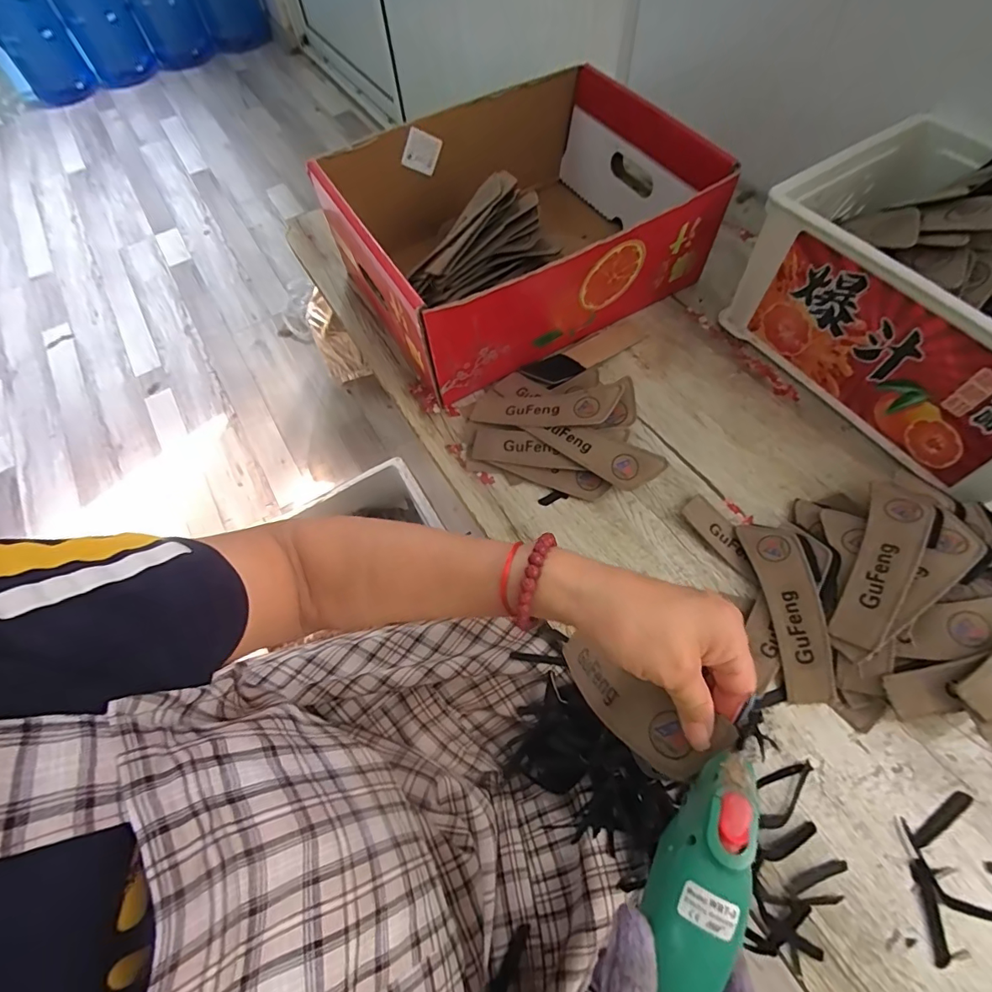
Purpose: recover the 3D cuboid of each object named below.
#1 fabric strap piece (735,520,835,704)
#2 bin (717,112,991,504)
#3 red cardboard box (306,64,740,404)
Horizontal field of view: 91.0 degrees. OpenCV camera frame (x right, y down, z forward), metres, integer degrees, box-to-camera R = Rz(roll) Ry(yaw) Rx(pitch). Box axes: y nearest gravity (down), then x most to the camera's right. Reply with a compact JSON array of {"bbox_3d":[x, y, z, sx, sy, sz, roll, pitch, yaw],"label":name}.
[{"bbox_3d":[0.252,0.093,0.418,0.041,0.028,0.151,-4,62,1],"label":"fabric strap piece"},{"bbox_3d":[0.452,-0.189,0.482,0.245,0.163,0.334,-28,64,-11],"label":"bin"},{"bbox_3d":[0.032,-0.336,0.606,0.409,0.146,0.333,-28,64,-11],"label":"red cardboard box"}]

